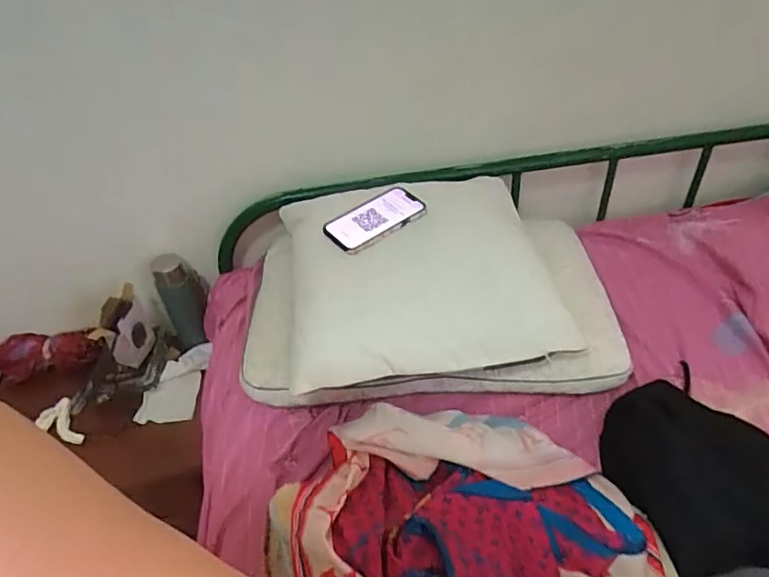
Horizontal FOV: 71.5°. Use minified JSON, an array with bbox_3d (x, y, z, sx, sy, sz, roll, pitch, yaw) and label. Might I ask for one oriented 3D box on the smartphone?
[{"bbox_3d":[-0.016,-0.110,0.837,0.149,0.015,0.084,-32,59,-17],"label":"smartphone"}]

